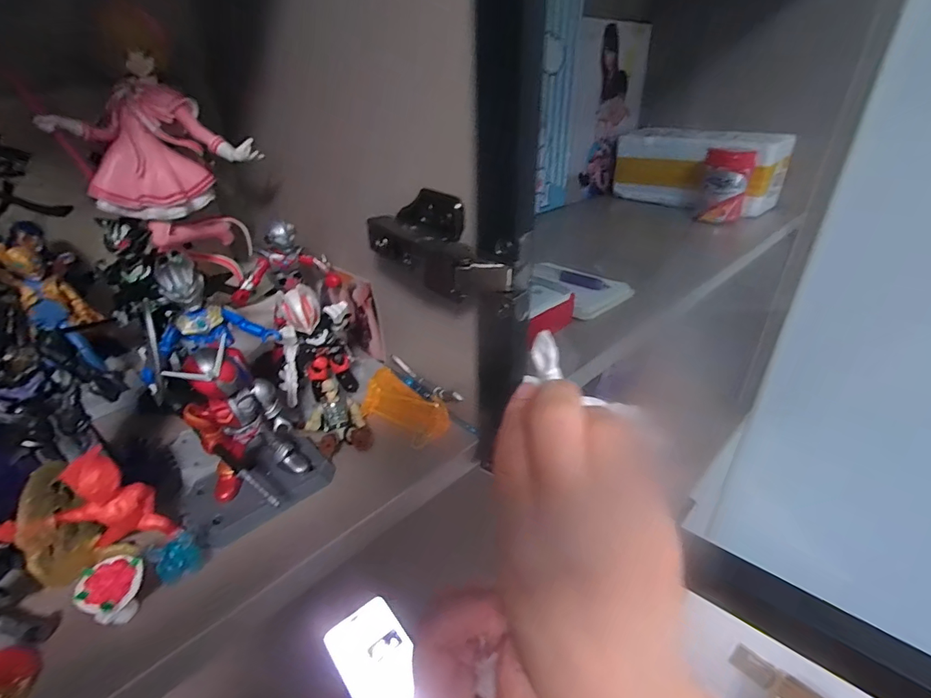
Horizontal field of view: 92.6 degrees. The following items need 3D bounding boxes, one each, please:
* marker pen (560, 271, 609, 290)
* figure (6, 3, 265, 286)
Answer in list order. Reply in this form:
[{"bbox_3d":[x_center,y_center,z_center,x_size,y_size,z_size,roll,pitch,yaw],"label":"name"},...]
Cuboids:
[{"bbox_3d":[0.110,-0.063,0.414,0.045,0.011,0.009,18,36,30],"label":"marker pen"},{"bbox_3d":[-0.207,-0.130,0.308,0.110,0.162,0.077,-12,32,-17],"label":"figure"}]

